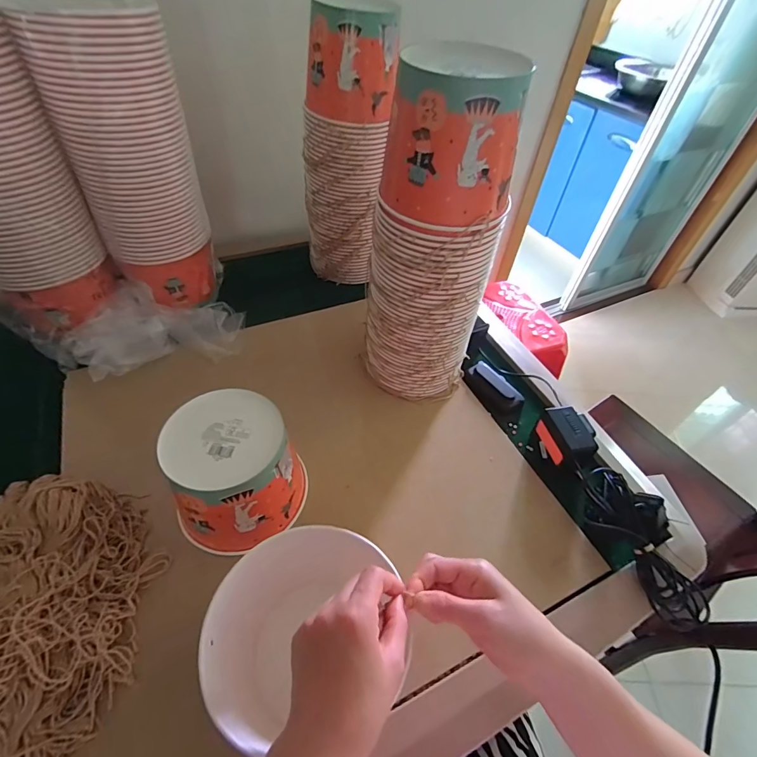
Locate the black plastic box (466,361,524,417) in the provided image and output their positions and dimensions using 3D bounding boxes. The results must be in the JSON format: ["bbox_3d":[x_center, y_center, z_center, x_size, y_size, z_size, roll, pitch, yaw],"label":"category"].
[{"bbox_3d":[0.190,0.016,0.678,0.056,0.022,0.100,-24,55,-23],"label":"black plastic box"}]

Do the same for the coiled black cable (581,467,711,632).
[{"bbox_3d":[0.339,0.196,0.510,0.088,0.060,0.181,-17,67,-19],"label":"coiled black cable"}]

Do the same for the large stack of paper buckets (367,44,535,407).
[{"bbox_3d":[0.070,-0.150,0.525,0.127,0.418,0.132,-27,56,-26],"label":"large stack of paper buckets"}]

